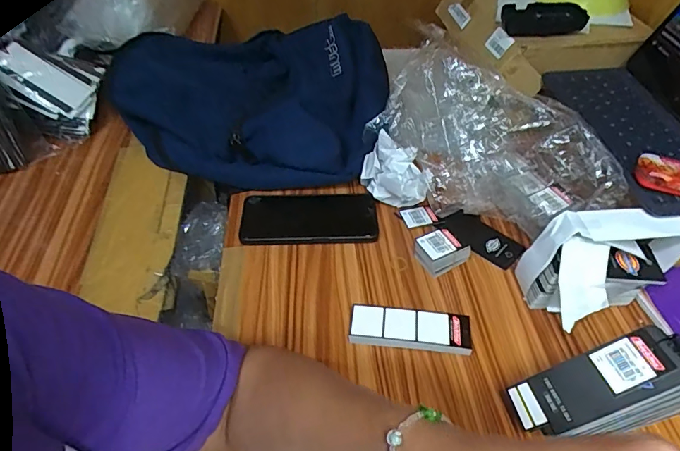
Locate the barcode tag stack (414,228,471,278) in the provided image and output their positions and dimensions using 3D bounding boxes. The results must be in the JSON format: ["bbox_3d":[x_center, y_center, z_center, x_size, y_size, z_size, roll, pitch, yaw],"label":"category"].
[{"bbox_3d":[0.118,0.029,0.509,0.052,0.035,0.039,-16,49,-16],"label":"barcode tag stack"}]

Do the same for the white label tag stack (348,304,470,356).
[{"bbox_3d":[0.071,0.107,0.447,0.119,0.022,0.037,6,47,4],"label":"white label tag stack"}]

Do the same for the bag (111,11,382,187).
[{"bbox_3d":[-0.136,-0.206,0.673,0.382,0.114,0.312,8,47,6],"label":"bag"}]

